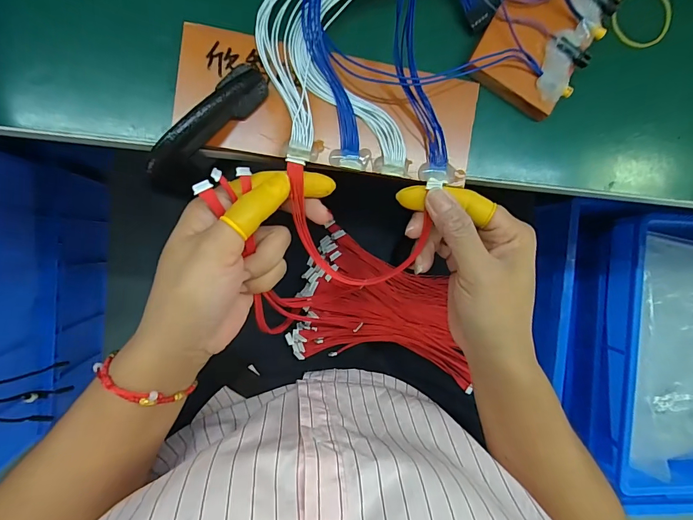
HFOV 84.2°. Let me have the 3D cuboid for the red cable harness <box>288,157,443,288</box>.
[{"bbox_3d":[0.005,-0.021,0.282,0.104,0.046,0.083,6,92,-9],"label":"red cable harness"}]

